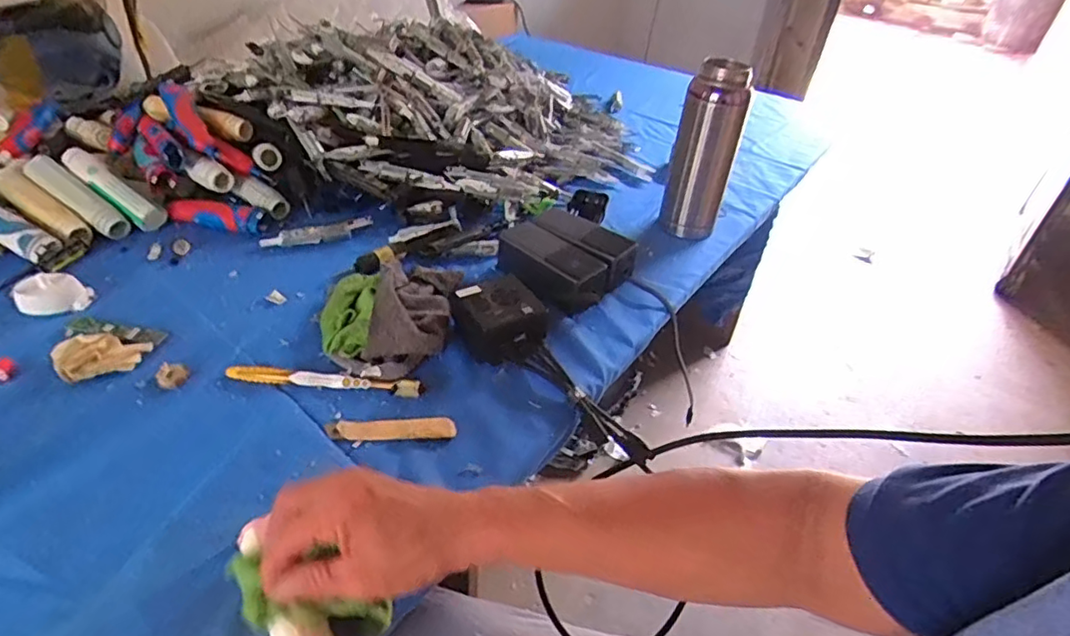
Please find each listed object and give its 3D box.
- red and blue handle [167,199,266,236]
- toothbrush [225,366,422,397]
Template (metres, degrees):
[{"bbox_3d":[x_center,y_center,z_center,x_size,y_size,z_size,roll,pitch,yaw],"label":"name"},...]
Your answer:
[{"bbox_3d":[-0.399,-0.131,0.735,0.119,0.027,0.028,10,39,5],"label":"red and blue handle"},{"bbox_3d":[-0.191,0.055,0.540,0.178,0.014,0.016,7,39,1],"label":"toothbrush"}]

